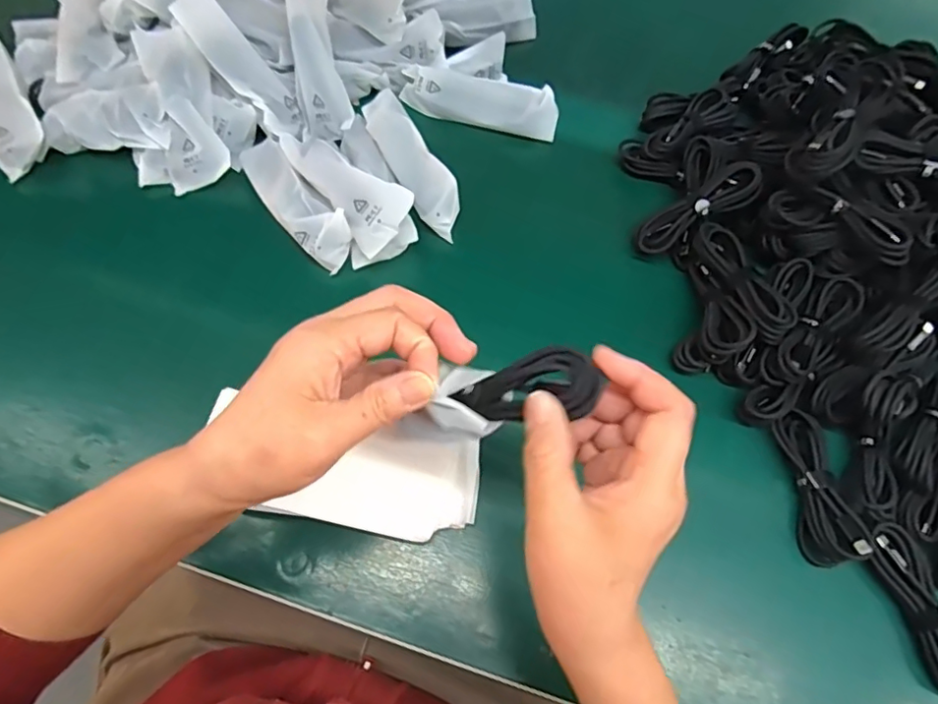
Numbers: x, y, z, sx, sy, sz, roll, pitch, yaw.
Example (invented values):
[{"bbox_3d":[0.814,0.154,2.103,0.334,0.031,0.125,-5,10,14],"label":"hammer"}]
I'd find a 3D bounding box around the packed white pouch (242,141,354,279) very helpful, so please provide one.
[{"bbox_3d":[-0.152,-0.133,0.472,0.046,0.031,0.150,-36,73,-16],"label":"packed white pouch"}]

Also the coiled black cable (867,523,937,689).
[{"bbox_3d":[0.312,0.177,0.380,0.038,0.024,0.112,-17,69,-9],"label":"coiled black cable"}]

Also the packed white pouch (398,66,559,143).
[{"bbox_3d":[0.010,-0.238,0.531,0.150,0.046,0.018,11,32,0],"label":"packed white pouch"}]

